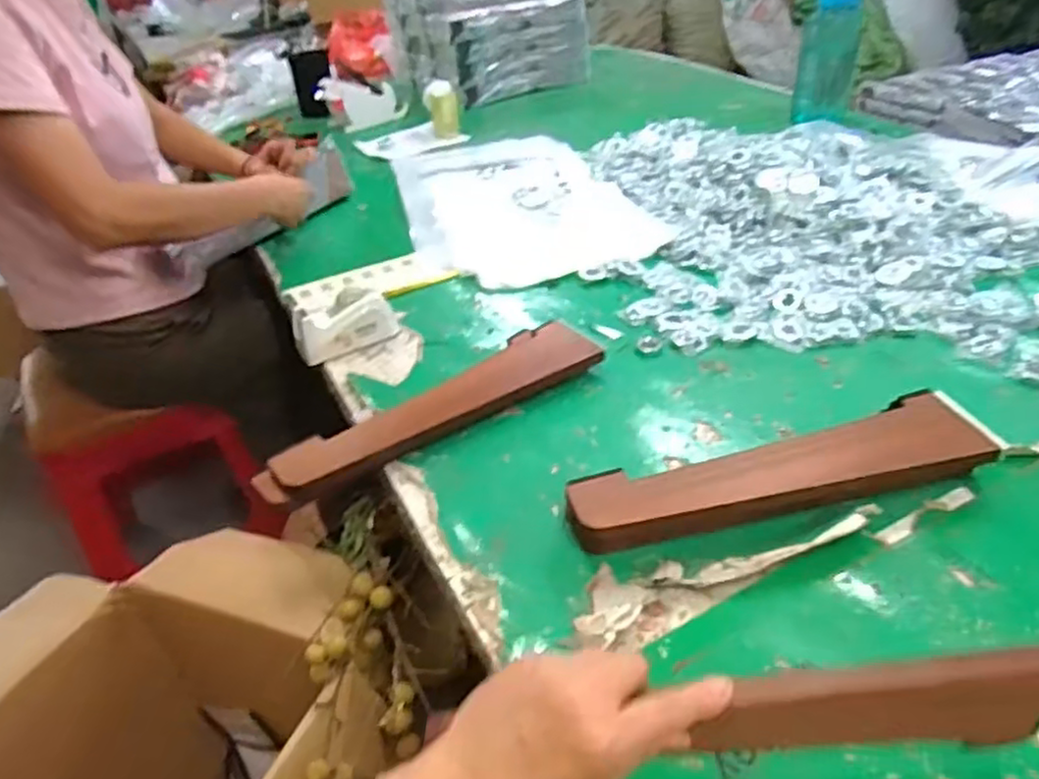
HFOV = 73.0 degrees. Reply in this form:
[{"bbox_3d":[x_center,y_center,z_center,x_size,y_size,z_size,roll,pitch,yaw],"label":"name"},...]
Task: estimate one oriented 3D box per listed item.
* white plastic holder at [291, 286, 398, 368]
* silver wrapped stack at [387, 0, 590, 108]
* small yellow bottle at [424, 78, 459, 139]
[{"bbox_3d":[-0.207,-0.082,0.835,0.120,0.053,0.056,-23,41,-21],"label":"white plastic holder"},{"bbox_3d":[-0.078,-0.879,1.723,0.404,0.242,0.340,-18,39,-17],"label":"silver wrapped stack"},{"bbox_3d":[-0.160,-0.577,1.455,0.067,0.109,0.059,-7,37,-3],"label":"small yellow bottle"}]

